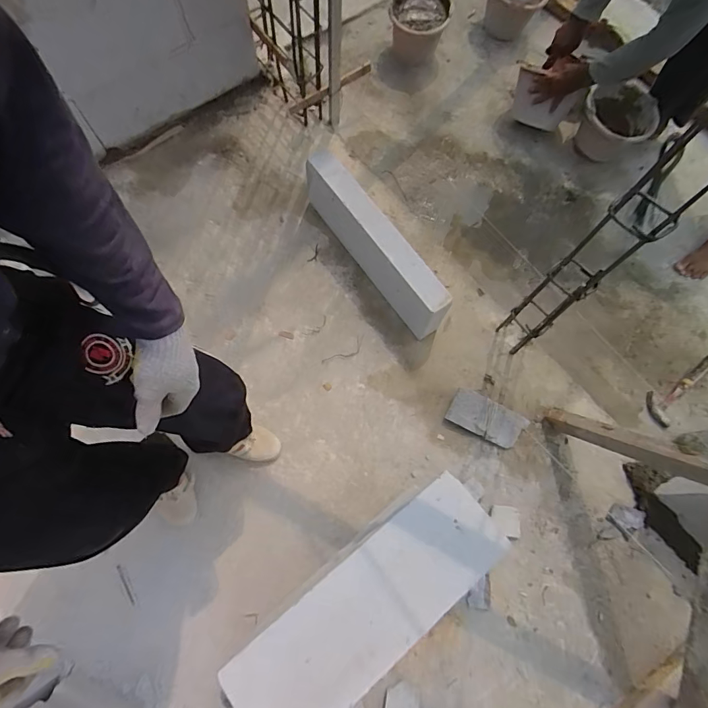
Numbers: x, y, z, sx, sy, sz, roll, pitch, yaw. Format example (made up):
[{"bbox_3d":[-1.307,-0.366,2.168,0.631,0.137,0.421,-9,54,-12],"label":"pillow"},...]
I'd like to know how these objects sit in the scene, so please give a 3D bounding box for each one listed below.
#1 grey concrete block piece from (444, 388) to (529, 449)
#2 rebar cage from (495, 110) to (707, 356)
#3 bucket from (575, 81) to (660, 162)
[{"bbox_3d":[0.369,0.179,1.148,0.215,0.056,0.104,27,72,7],"label":"grey concrete block piece"},{"bbox_3d":[0.491,-0.182,0.882,0.095,0.803,0.094,44,75,12],"label":"rebar cage"},{"bbox_3d":[0.876,-0.782,1.399,0.223,0.179,0.226,1,71,-2],"label":"bucket"}]

